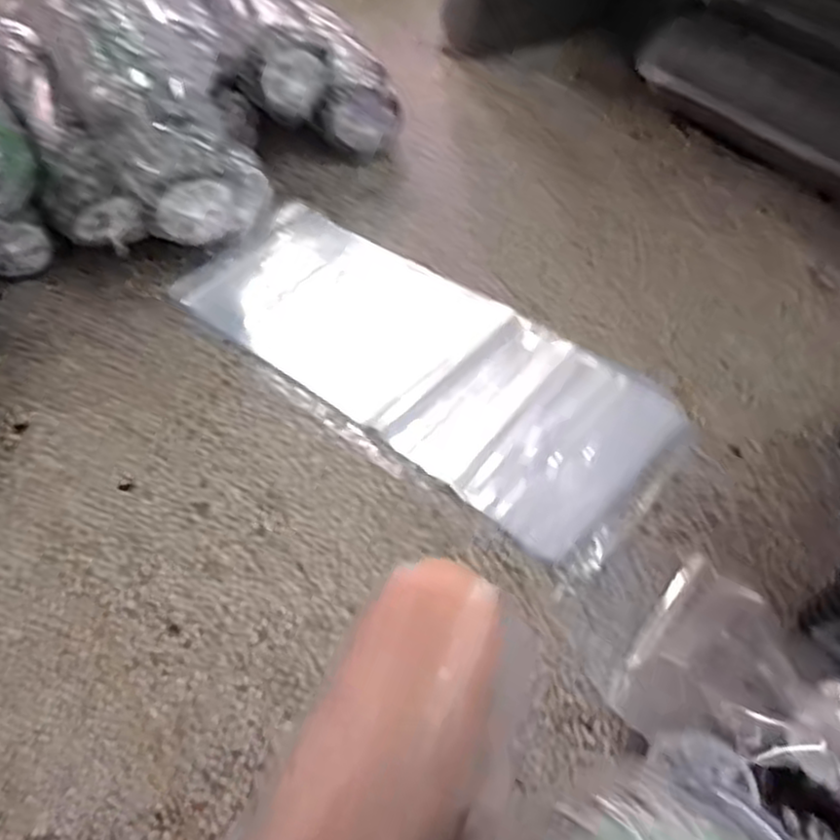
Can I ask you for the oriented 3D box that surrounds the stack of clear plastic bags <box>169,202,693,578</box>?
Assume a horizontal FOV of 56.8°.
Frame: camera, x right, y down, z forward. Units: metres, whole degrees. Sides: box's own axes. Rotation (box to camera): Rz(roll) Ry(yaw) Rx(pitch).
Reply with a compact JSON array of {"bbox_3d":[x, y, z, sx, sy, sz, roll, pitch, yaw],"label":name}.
[{"bbox_3d":[-0.006,-0.109,1.258,0.848,0.024,0.364,32,58,23],"label":"stack of clear plastic bags"}]

